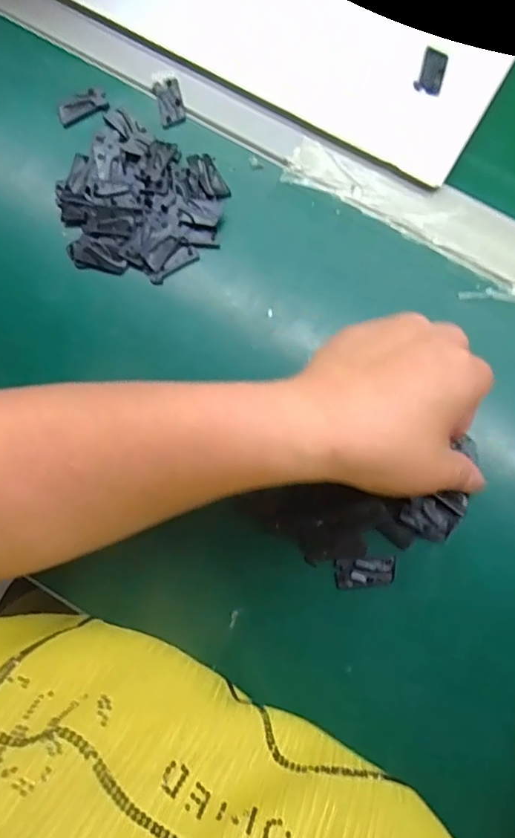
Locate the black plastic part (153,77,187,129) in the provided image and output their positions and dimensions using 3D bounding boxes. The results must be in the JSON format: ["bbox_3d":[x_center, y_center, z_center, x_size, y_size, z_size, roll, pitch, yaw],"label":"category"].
[{"bbox_3d":[-0.059,-0.214,0.386,0.017,0.004,0.036,-13,79,-4],"label":"black plastic part"}]

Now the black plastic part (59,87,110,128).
[{"bbox_3d":[-0.118,-0.210,0.385,0.034,0.004,0.020,-23,79,-6],"label":"black plastic part"}]

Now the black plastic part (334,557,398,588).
[{"bbox_3d":[0.062,0.088,0.328,0.035,0.004,0.016,-1,78,-1],"label":"black plastic part"}]

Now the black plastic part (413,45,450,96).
[{"bbox_3d":[0.117,-0.233,0.384,0.017,0.005,0.031,19,78,3],"label":"black plastic part"}]

